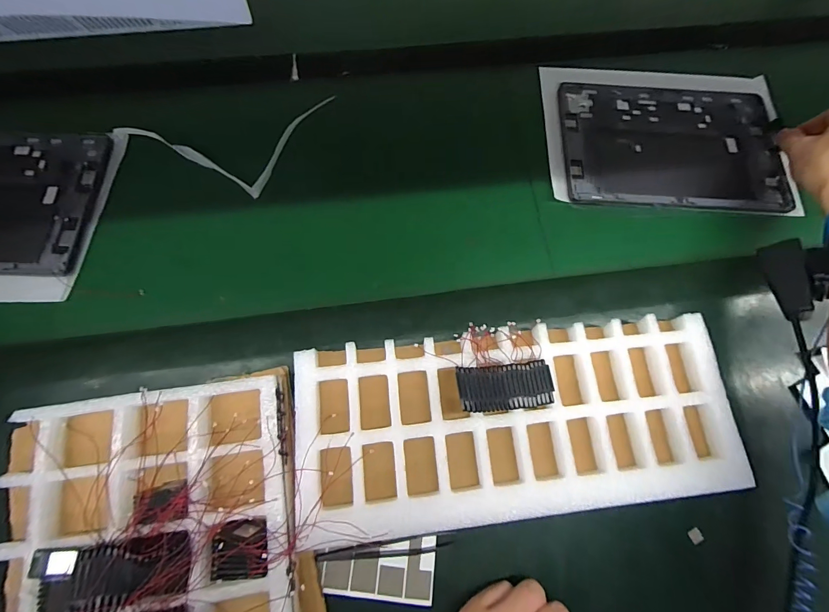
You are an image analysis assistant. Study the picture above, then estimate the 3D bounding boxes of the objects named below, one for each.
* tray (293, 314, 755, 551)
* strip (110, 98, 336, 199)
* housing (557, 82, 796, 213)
[{"bbox_3d":[0.085,0.098,0.319,0.370,0.040,0.159,-5,72,-3],"label":"tray"},{"bbox_3d":[-0.215,-0.218,0.427,0.188,0.019,0.151,21,73,5],"label":"strip"},{"bbox_3d":[0.303,-0.194,0.443,0.255,0.009,0.171,3,72,0],"label":"housing"}]

